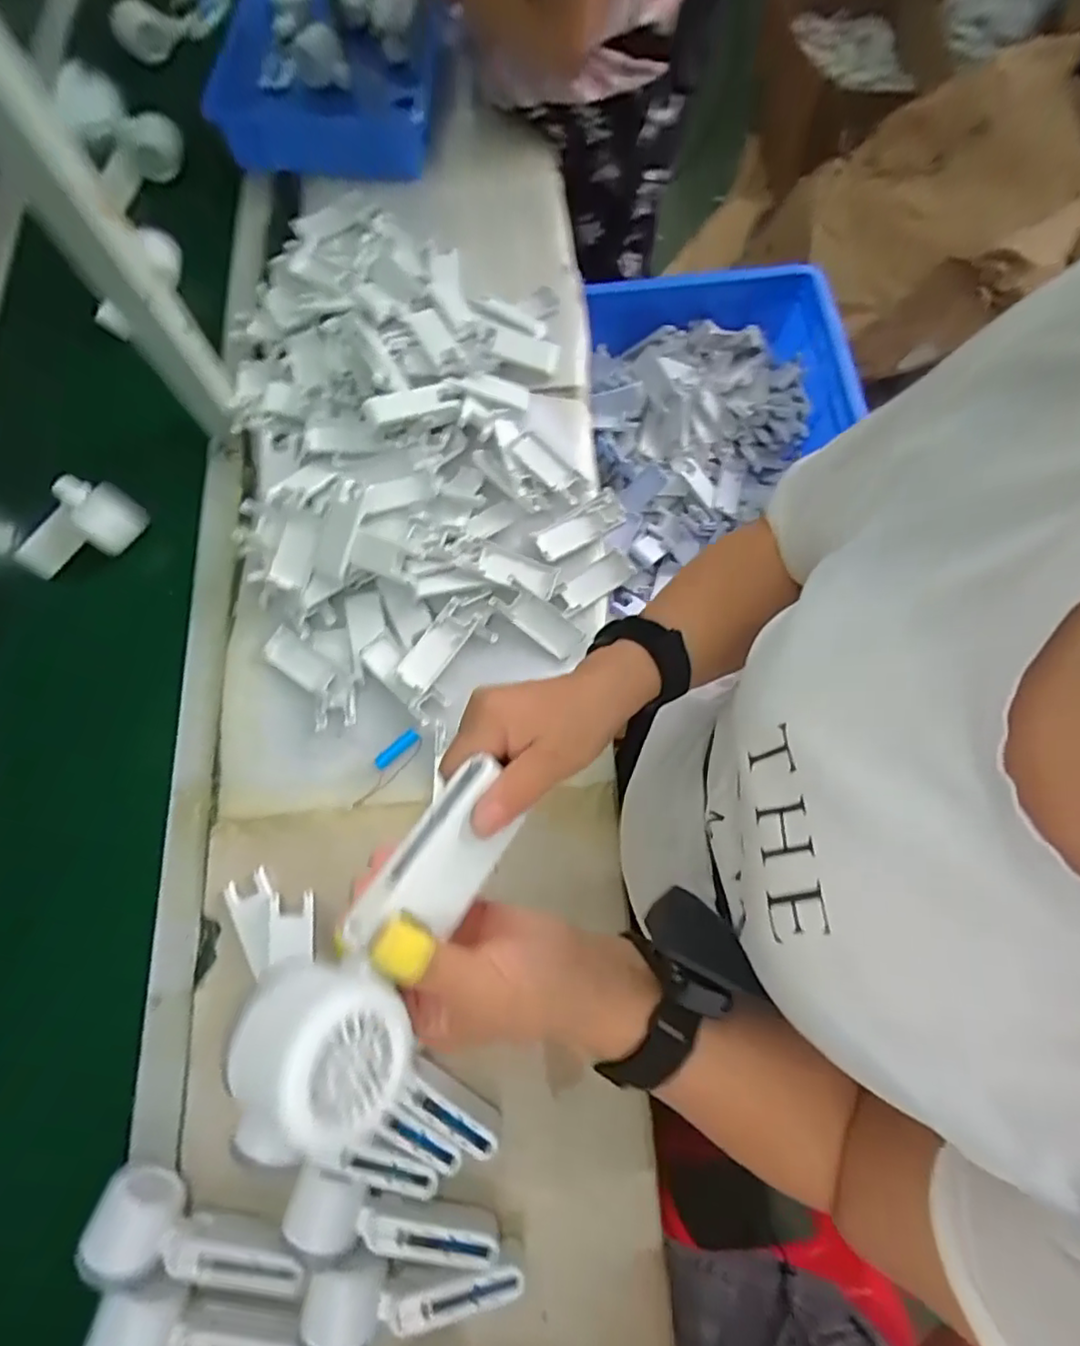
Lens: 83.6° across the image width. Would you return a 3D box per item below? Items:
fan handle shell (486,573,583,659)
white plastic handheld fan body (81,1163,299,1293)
[{"bbox_3d":[0.001,-0.057,0.653,0.097,0.011,0.039,36,97,-4],"label":"fan handle shell"},{"bbox_3d":[-0.273,0.456,0.482,0.167,0.056,0.055,27,74,-9],"label":"white plastic handheld fan body"}]

